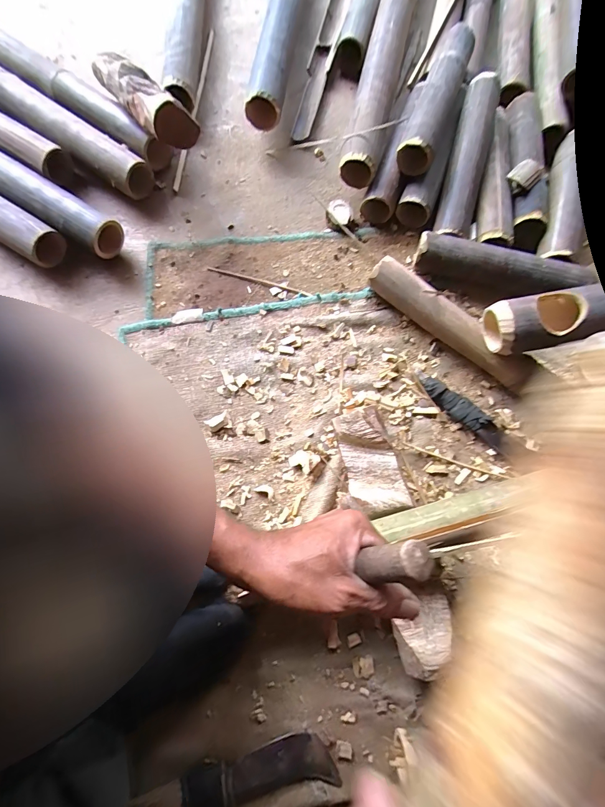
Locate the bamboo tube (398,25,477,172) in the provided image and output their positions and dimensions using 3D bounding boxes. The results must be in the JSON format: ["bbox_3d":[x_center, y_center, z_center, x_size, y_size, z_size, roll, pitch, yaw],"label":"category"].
[{"bbox_3d":[0.216,-0.499,0.593,0.068,0.063,0.265,21,76,4],"label":"bamboo tube"}]

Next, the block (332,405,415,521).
[{"bbox_3d":[0.090,0.081,0.498,0.071,0.061,0.137,-17,77,-5],"label":"block"}]

